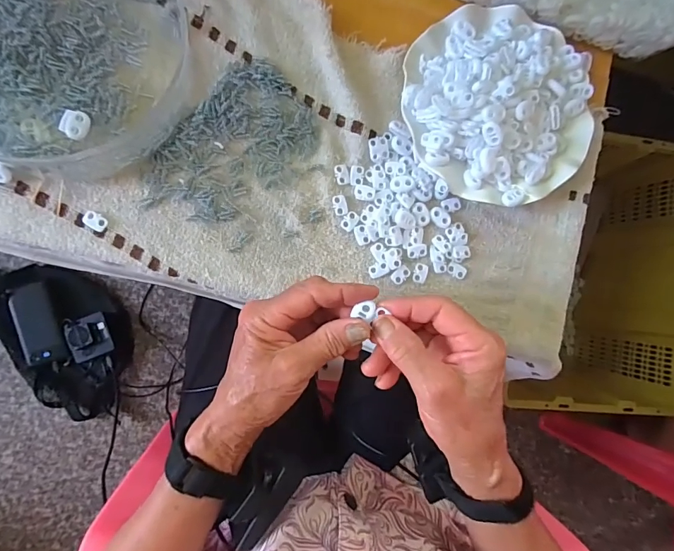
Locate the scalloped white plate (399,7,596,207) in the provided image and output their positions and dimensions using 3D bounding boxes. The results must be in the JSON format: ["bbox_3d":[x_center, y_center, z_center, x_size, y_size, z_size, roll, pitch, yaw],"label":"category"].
[{"bbox_3d":[0.153,-0.159,0.380,0.177,0.034,0.181,0,90,-10],"label":"scalloped white plate"}]

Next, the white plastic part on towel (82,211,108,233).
[{"bbox_3d":[-0.201,-0.045,0.342,0.019,0.004,0.013,30,85,-8],"label":"white plastic part on towel"}]

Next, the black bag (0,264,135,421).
[{"bbox_3d":[-0.517,0.104,0.776,0.208,0.055,0.334,-35,94,-7],"label":"black bag"}]

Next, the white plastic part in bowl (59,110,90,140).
[{"bbox_3d":[-0.207,-0.119,0.326,0.017,0.007,0.021,24,86,-9],"label":"white plastic part in bowl"}]

